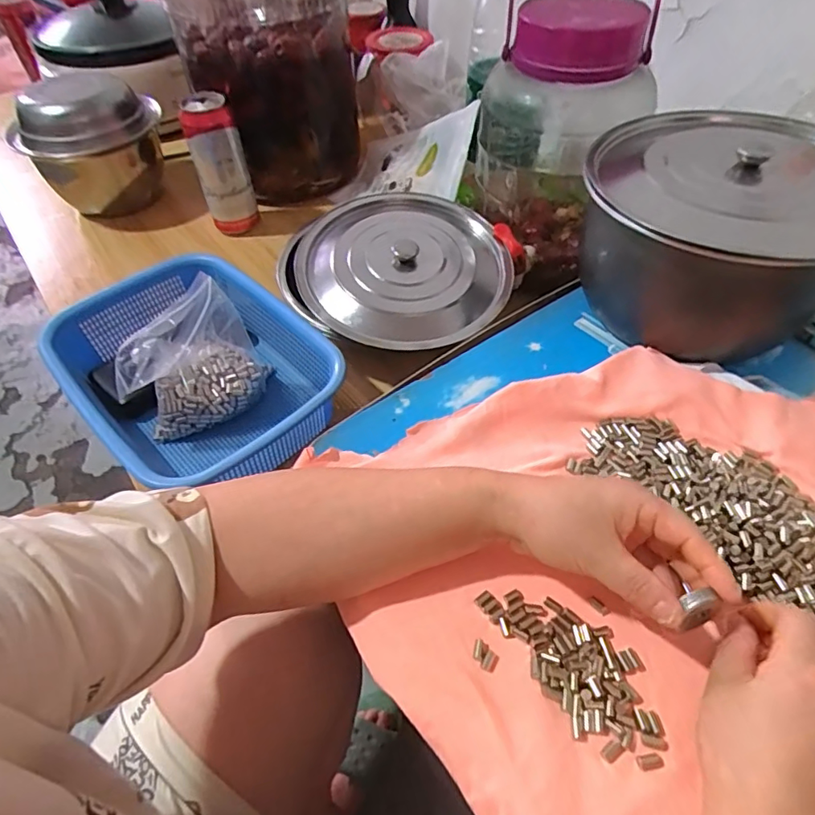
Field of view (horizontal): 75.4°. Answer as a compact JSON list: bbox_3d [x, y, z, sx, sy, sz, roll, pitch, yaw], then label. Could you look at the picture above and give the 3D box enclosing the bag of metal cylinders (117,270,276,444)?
[{"bbox_3d":[-0.207,-0.043,0.487,0.130,0.126,0.064,-16,52,-12],"label":"bag of metal cylinders"}]

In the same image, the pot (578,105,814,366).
[{"bbox_3d":[0.262,-0.145,0.458,0.176,0.141,0.219,-19,52,-13],"label":"pot"}]

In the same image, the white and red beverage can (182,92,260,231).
[{"bbox_3d":[-0.244,-0.316,0.692,0.064,0.160,0.052,-16,52,-12],"label":"white and red beverage can"}]

